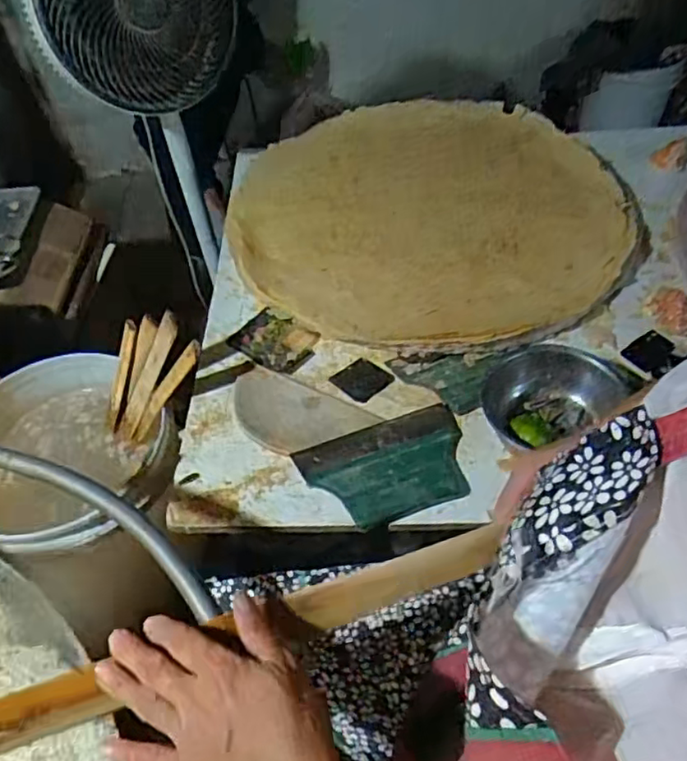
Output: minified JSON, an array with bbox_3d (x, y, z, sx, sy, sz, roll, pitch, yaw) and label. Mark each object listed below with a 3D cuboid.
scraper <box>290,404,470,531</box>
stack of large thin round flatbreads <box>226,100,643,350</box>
[{"bbox_3d":[0.056,0.096,0.725,0.194,0.023,0.129,-20,52,-12],"label":"scraper"},{"bbox_3d":[0.131,-0.273,1.000,0.608,0.037,0.566,-3,51,2],"label":"stack of large thin round flatbreads"}]

